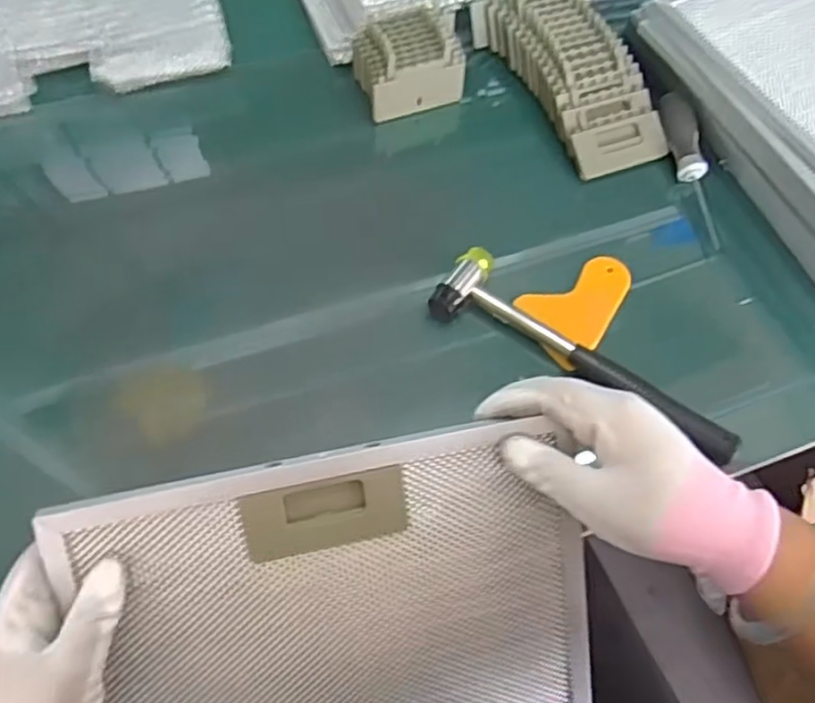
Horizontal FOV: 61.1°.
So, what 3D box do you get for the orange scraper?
[{"bbox_3d":[0.141,-0.035,0.541,0.099,0.009,0.066,-28,71,-16],"label":"orange scraper"}]

